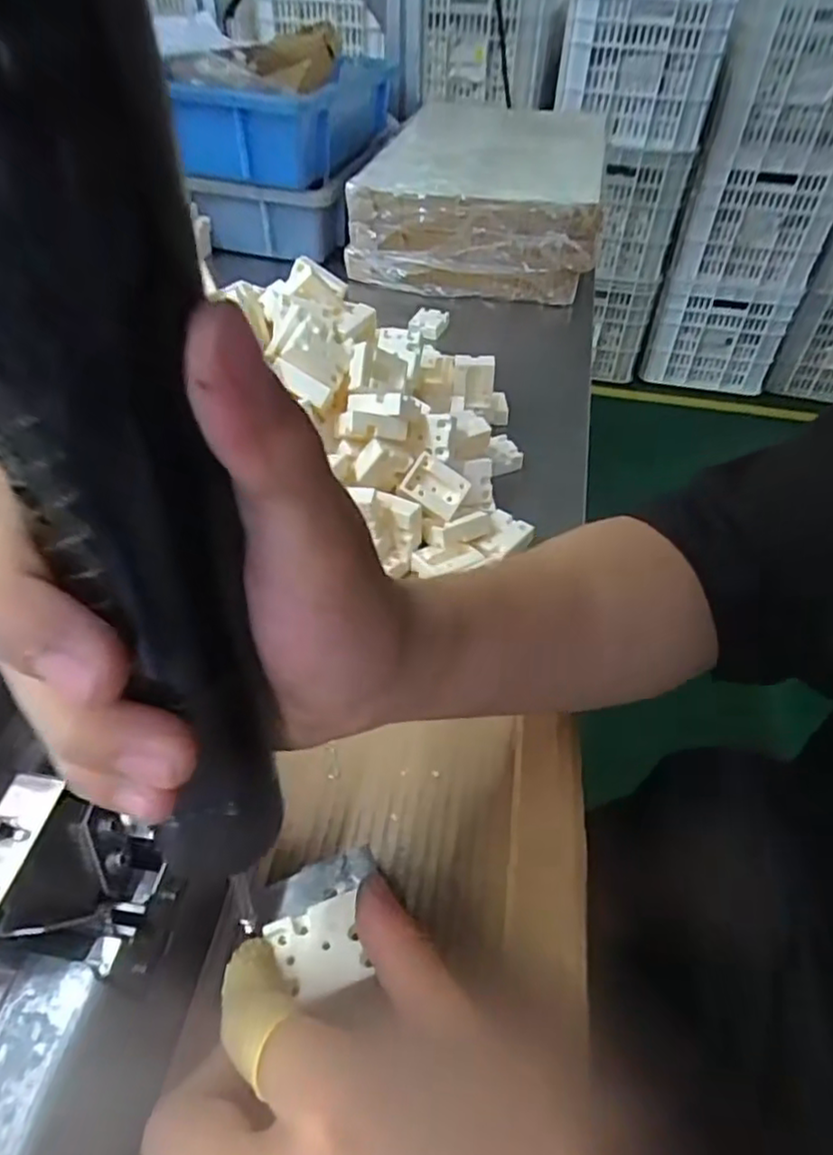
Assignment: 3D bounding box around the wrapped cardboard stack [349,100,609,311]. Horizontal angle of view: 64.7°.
[{"bbox_3d":[0.076,-0.429,0.733,0.240,0.102,0.313,10,47,6],"label":"wrapped cardboard stack"}]

